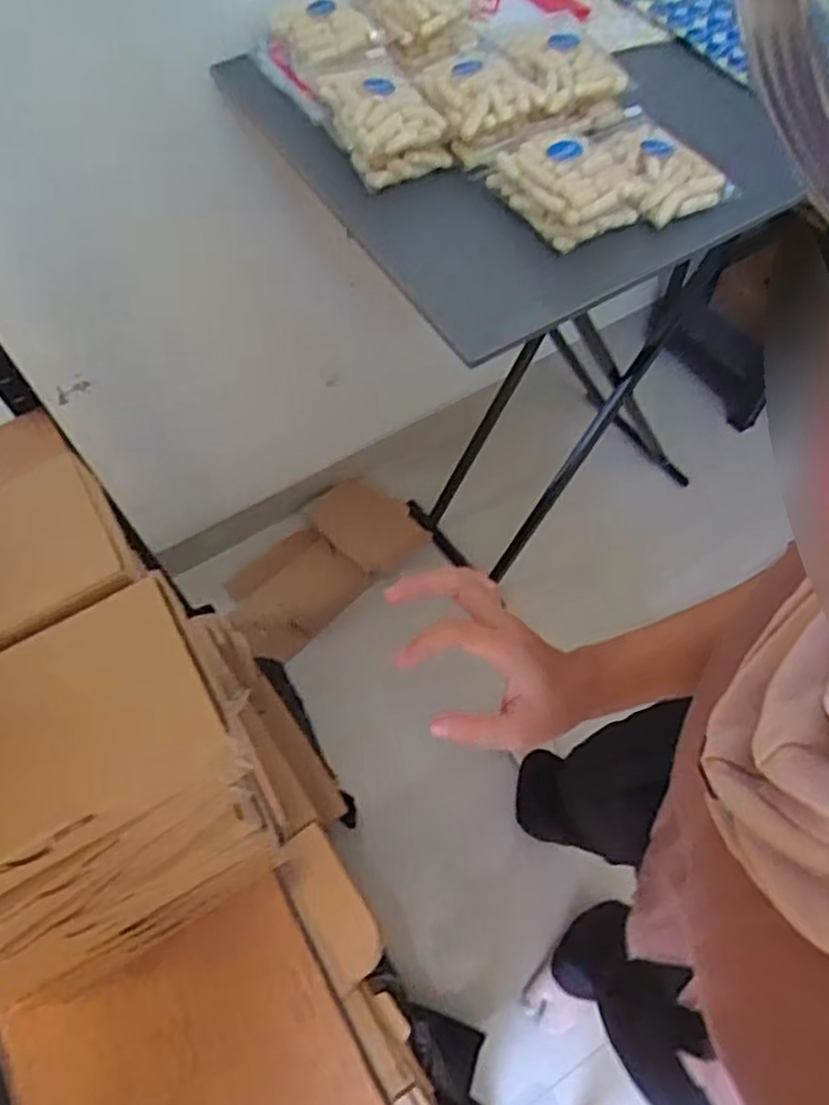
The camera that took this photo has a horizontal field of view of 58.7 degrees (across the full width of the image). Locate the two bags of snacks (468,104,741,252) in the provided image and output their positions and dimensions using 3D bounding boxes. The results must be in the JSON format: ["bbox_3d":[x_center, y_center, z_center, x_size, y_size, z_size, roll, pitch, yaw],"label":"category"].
[{"bbox_3d":[0.164,-0.339,0.639,0.174,0.046,0.134,-21,63,-9],"label":"two bags of snacks"}]

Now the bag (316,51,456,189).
[{"bbox_3d":[-0.032,-0.400,0.672,0.086,0.058,0.130,-26,64,-12],"label":"bag"}]

